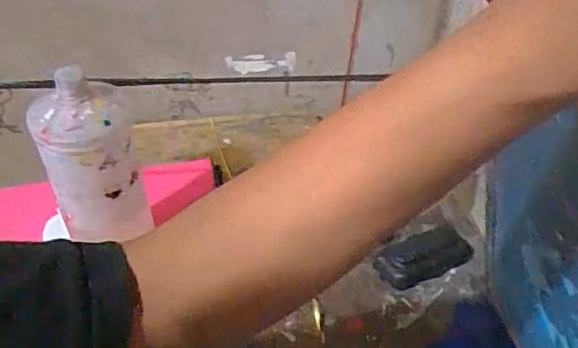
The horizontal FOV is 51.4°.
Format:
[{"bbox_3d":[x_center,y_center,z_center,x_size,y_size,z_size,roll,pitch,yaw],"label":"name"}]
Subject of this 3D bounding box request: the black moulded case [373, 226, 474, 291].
[{"bbox_3d":[0.149,0.091,0.665,0.111,0.007,0.051,-18,64,-17],"label":"black moulded case"}]

